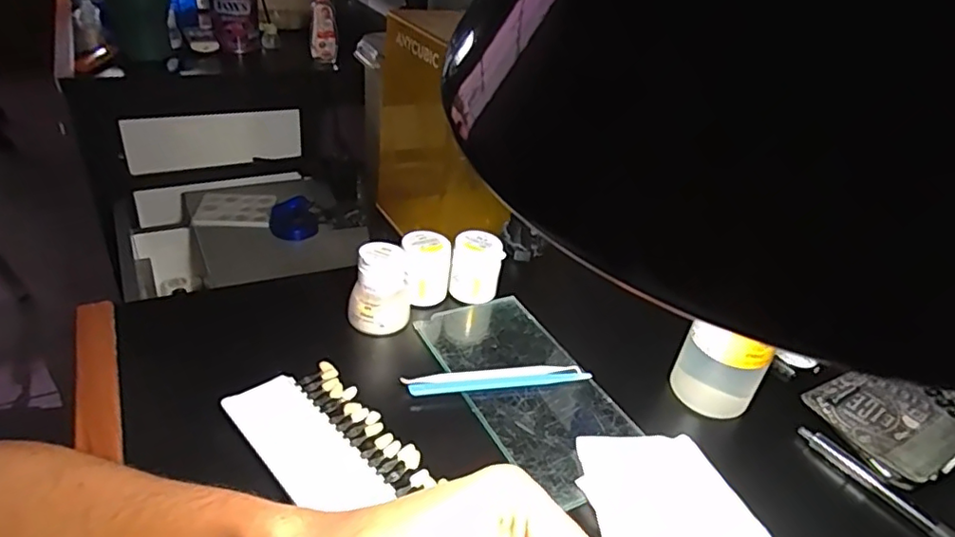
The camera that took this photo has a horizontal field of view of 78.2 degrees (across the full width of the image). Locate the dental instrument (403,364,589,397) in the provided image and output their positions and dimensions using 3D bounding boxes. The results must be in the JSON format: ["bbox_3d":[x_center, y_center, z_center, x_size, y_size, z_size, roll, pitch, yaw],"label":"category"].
[{"bbox_3d":[0.016,0.082,0.445,0.140,0.009,0.019,-4,35,-15],"label":"dental instrument"}]

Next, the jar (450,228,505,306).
[{"bbox_3d":[-0.001,-0.001,0.527,0.043,0.049,0.045,5,34,-4],"label":"jar"}]

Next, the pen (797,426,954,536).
[{"bbox_3d":[0.287,0.159,0.396,0.013,0.014,0.146,-15,40,-31],"label":"pen"}]

